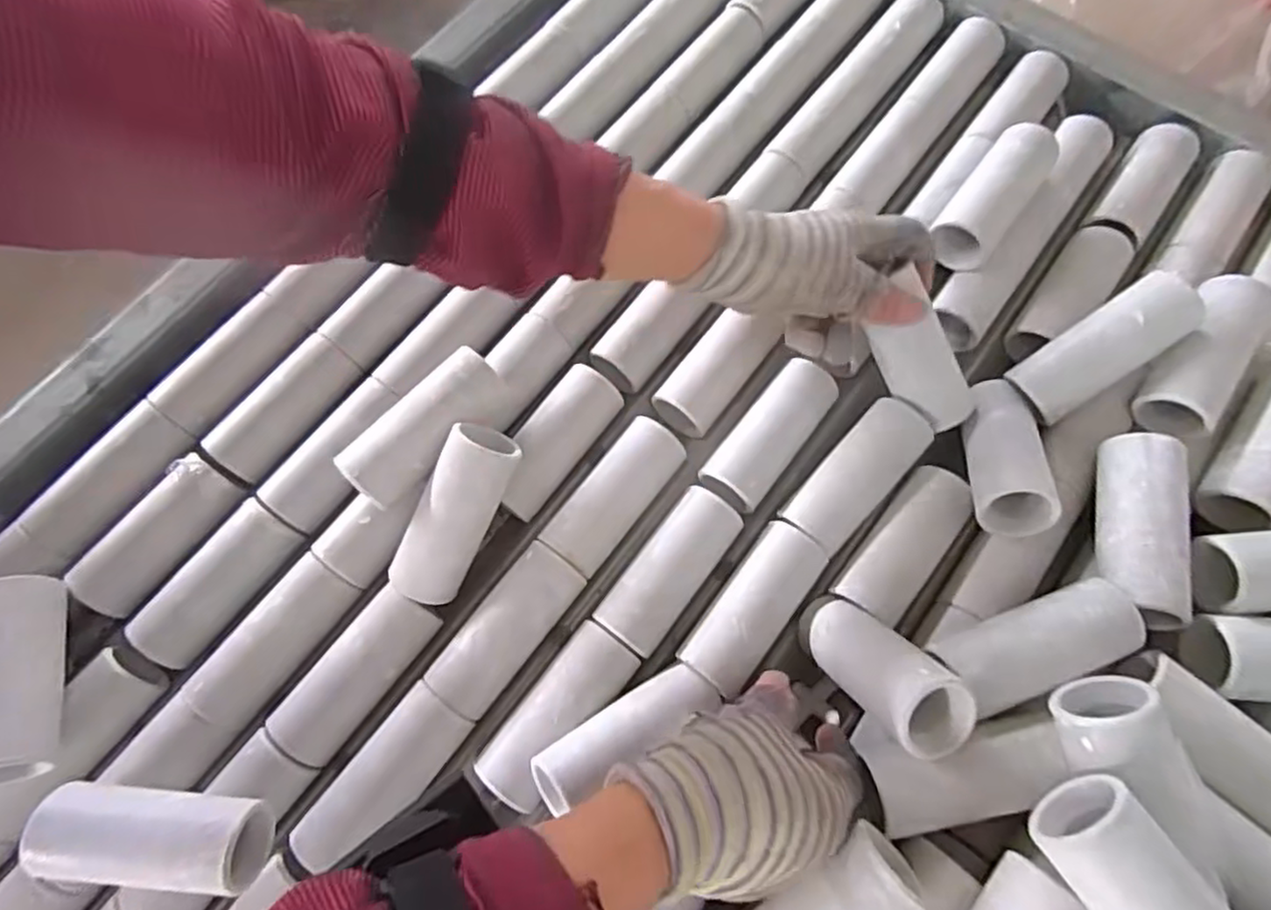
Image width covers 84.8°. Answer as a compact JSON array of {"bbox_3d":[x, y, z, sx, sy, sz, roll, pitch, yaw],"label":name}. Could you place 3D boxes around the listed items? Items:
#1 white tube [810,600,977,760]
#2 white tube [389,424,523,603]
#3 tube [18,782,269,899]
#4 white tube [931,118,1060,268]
[{"bbox_3d":[0.123,0.107,0.352,0.040,0.033,0.094,-35,29,-10],"label":"white tube"},{"bbox_3d":[-0.102,0.035,0.391,0.038,0.037,0.102,28,99,11],"label":"white tube"},{"bbox_3d":[-0.232,0.187,0.343,0.108,0.043,0.042,4,71,3],"label":"tube"},{"bbox_3d":[0.238,-0.172,0.461,0.040,0.033,0.115,37,76,13],"label":"white tube"}]

